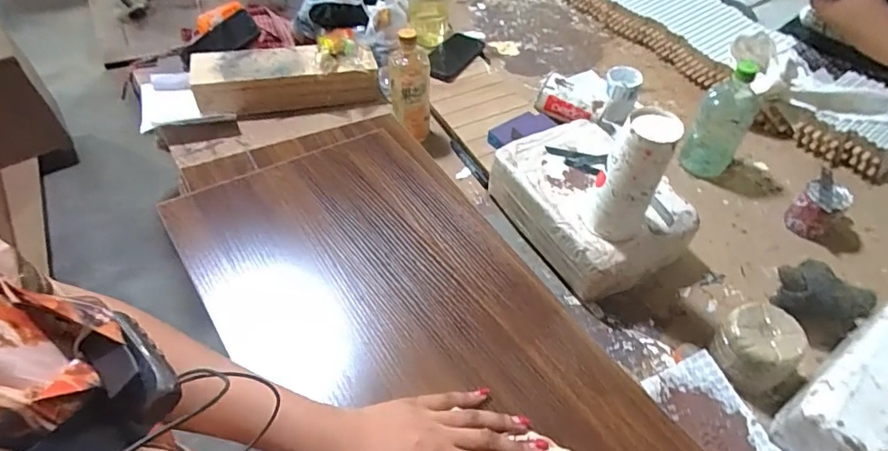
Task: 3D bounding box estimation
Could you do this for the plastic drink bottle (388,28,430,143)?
[{"bbox_3d":[-0.060,-0.240,0.865,0.069,0.204,0.060,-5,45,-5],"label":"plastic drink bottle"}]

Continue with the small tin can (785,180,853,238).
[{"bbox_3d":[0.587,-0.021,0.787,0.056,0.083,0.059,1,51,-1],"label":"small tin can"}]

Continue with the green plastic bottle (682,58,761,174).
[{"bbox_3d":[0.471,-0.179,0.838,0.085,0.203,0.088,29,56,20],"label":"green plastic bottle"}]

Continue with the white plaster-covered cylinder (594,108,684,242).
[{"bbox_3d":[0.236,-0.056,0.632,0.067,0.175,0.070,20,53,15],"label":"white plaster-covered cylinder"}]

